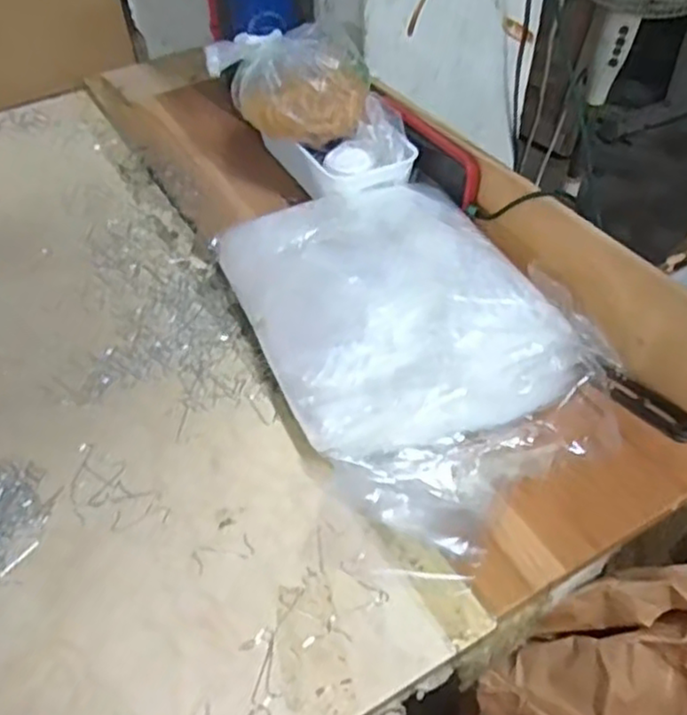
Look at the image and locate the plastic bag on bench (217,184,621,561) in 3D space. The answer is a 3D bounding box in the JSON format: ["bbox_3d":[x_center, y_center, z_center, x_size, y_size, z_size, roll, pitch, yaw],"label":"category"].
[{"bbox_3d":[0.045,-0.029,0.517,0.208,0.057,0.308,-22,49,-18],"label":"plastic bag on bench"}]

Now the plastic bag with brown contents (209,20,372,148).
[{"bbox_3d":[-0.041,-0.255,0.655,0.145,0.066,0.099,34,56,30],"label":"plastic bag with brown contents"}]

